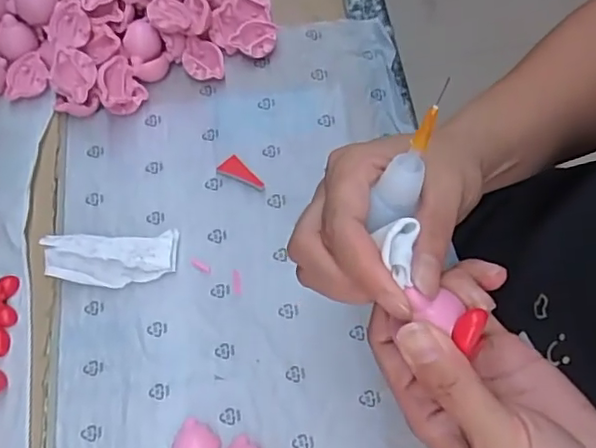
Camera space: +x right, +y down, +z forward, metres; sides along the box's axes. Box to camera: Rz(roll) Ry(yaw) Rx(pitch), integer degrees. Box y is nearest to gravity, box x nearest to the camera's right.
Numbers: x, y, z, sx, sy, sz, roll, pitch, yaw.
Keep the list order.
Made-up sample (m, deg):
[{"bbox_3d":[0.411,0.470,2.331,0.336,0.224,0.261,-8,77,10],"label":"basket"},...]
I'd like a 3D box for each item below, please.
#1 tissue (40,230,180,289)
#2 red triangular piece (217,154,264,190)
[{"bbox_3d":[-0.120,0.021,0.376,0.082,0.013,0.032,-4,69,-3],"label":"tissue"},{"bbox_3d":[-0.039,-0.032,0.397,0.016,0.004,0.032,-42,75,-15],"label":"red triangular piece"}]

